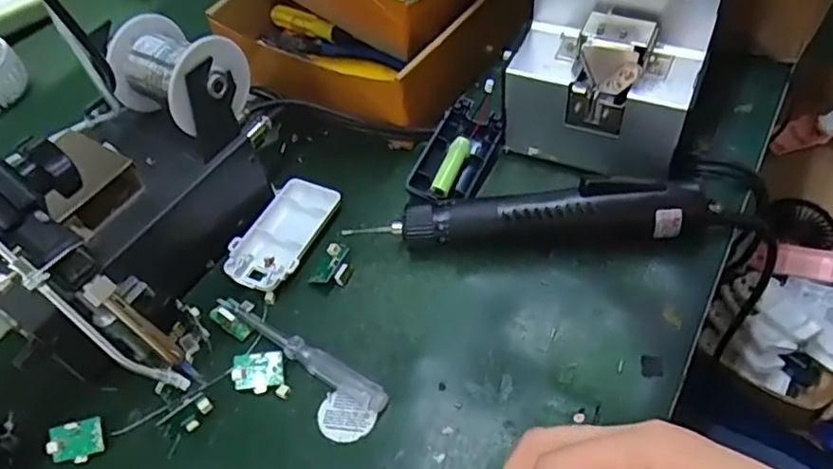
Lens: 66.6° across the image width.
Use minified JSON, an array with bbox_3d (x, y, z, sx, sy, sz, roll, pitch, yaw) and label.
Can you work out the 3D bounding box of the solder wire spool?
[{"bbox_3d":[-0.155,-0.101,0.417,0.074,0.066,0.062,23,57,25],"label":"solder wire spool"}]

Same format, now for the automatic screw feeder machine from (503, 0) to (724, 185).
[{"bbox_3d":[0.147,-0.148,0.453,0.124,0.145,0.178,17,55,21],"label":"automatic screw feeder machine"}]

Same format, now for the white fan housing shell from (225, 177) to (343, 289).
[{"bbox_3d":[-0.095,0.000,0.453,0.050,0.013,0.093,15,54,18],"label":"white fan housing shell"}]

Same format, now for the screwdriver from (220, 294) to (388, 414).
[{"bbox_3d":[-0.074,0.072,0.394,0.133,0.011,0.014,24,57,24],"label":"screwdriver"}]

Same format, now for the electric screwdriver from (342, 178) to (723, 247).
[{"bbox_3d":[0.077,-0.011,0.426,0.229,0.044,0.029,-2,51,5],"label":"electric screwdriver"}]

